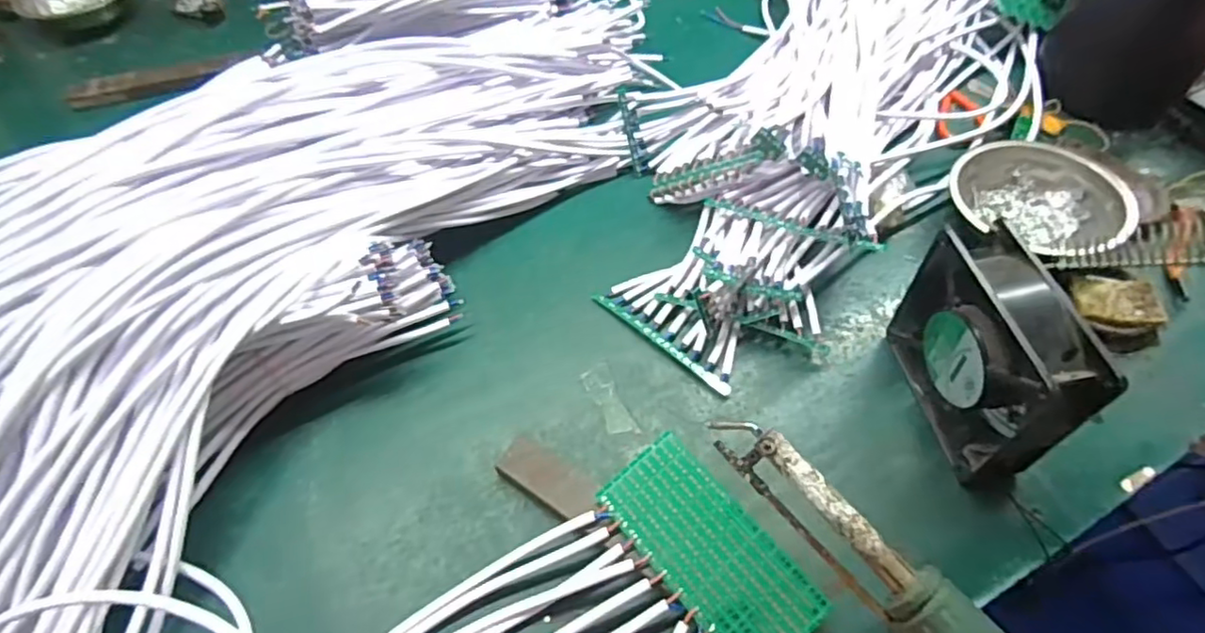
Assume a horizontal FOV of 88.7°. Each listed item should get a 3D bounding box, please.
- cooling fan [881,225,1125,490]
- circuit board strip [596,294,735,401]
[{"bbox_3d":[0.235,0.026,0.379,0.046,0.122,0.125,-7,54,0],"label":"cooling fan"},{"bbox_3d":[0.042,0.018,0.466,0.133,0.010,0.009,38,66,27],"label":"circuit board strip"}]

